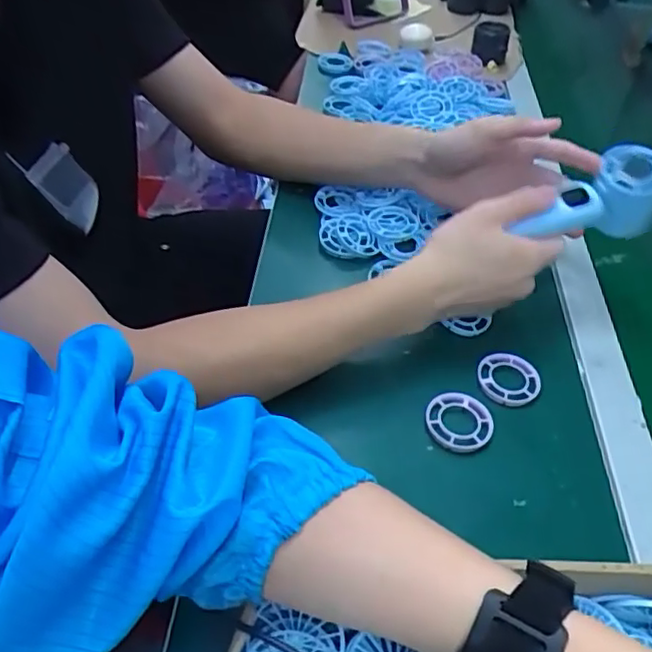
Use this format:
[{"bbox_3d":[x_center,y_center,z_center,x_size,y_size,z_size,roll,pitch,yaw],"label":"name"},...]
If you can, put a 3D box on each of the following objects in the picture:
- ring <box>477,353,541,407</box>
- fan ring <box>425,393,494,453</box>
[{"bbox_3d":[0.152,0.044,0.519,0.051,0.008,0.051,2,46,-2],"label":"ring"},{"bbox_3d":[0.104,0.074,0.485,0.053,0.010,0.049,2,46,-2],"label":"fan ring"}]

